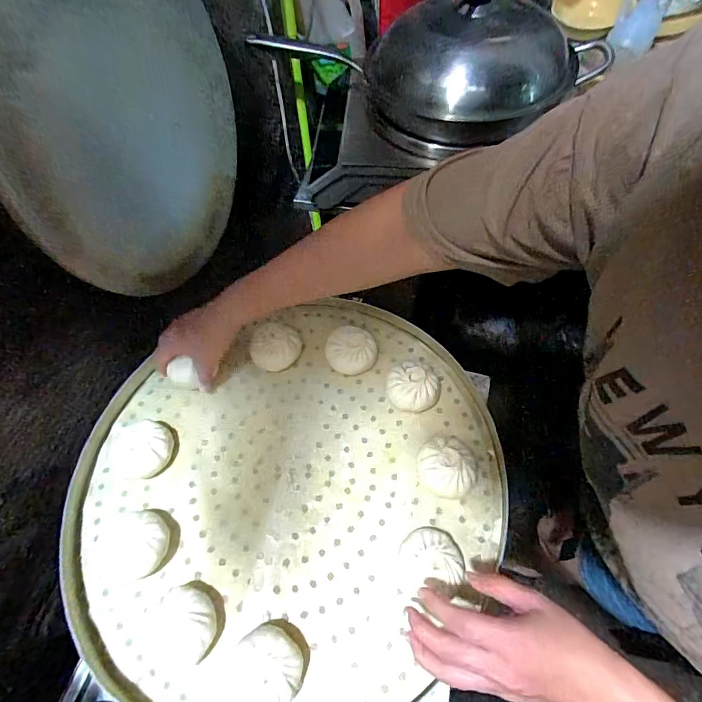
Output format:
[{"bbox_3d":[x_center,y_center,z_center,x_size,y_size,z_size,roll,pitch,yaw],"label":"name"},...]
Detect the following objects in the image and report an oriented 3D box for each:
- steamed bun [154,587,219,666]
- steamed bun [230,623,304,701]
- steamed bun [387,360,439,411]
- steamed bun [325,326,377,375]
[{"bbox_3d":[-0.162,0.271,0.386,0.065,0.039,0.067,4,62,6],"label":"steamed bun"},{"bbox_3d":[-0.078,0.298,0.365,0.067,0.050,0.071,3,62,5],"label":"steamed bun"},{"bbox_3d":[0.076,0.046,0.492,0.059,0.042,0.064,-2,62,3],"label":"steamed bun"},{"bbox_3d":[0.003,0.000,0.529,0.067,0.047,0.062,15,64,11],"label":"steamed bun"}]

